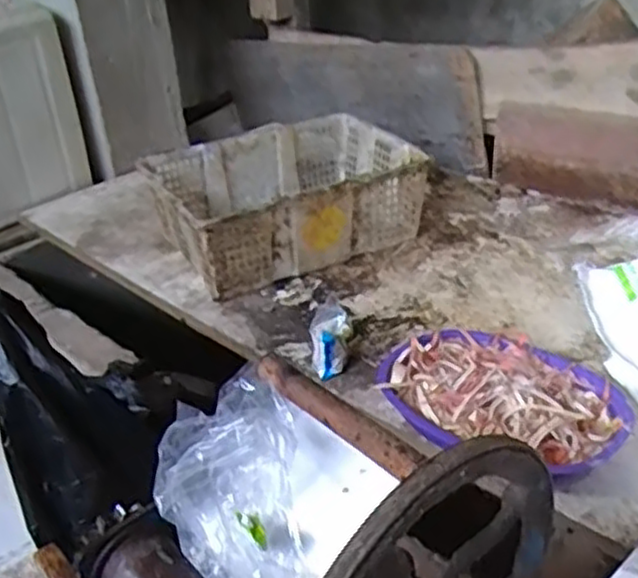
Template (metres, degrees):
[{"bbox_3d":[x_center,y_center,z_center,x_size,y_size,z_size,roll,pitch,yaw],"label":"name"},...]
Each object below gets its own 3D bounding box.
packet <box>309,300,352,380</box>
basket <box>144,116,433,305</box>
[{"bbox_3d":[0.016,0.068,1.106,0.061,0.054,0.148,-2,43,4],"label":"packet"},{"bbox_3d":[-0.062,-0.180,1.449,0.474,0.173,0.351,-18,33,-21],"label":"basket"}]

